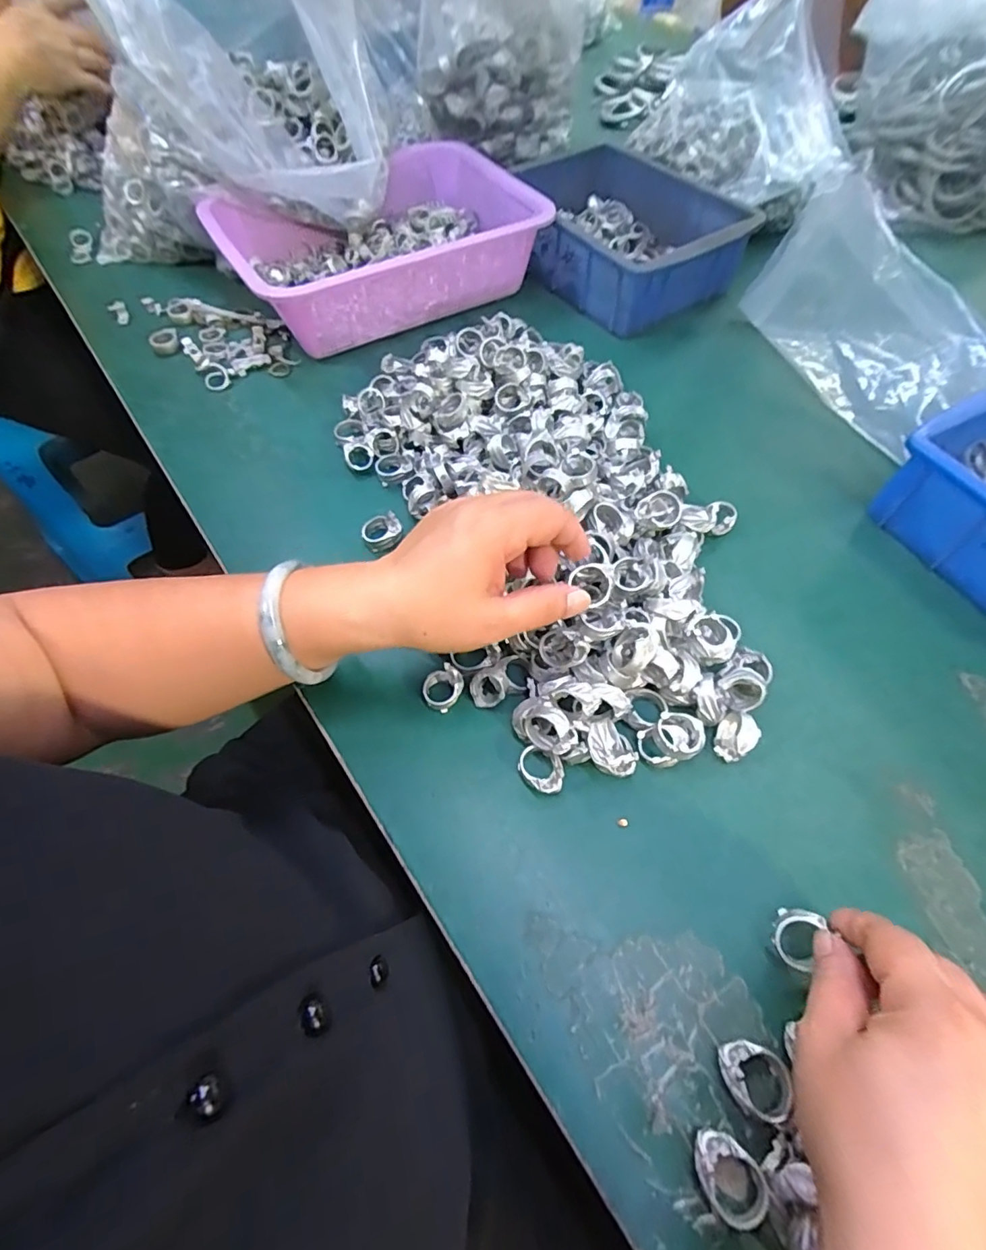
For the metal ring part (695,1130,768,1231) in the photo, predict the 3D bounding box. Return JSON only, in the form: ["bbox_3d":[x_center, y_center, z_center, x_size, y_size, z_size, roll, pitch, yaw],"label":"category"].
[{"bbox_3d":[0.096,0.227,0.219,0.023,0.015,0.030,-35,65,-19],"label":"metal ring part"}]

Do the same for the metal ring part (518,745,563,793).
[{"bbox_3d":[0.027,0.083,0.305,0.027,0.016,0.023,16,61,10],"label":"metal ring part"}]

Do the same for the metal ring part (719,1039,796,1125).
[{"bbox_3d":[0.114,0.200,0.235,0.027,0.015,0.025,16,61,10],"label":"metal ring part"}]

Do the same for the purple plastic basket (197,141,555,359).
[{"bbox_3d":[-0.112,-0.399,0.553,0.297,0.074,0.214,-30,64,-16],"label":"purple plastic basket"}]

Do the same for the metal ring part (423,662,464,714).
[{"bbox_3d":[-0.031,0.039,0.331,0.022,0.016,0.027,40,67,22],"label":"metal ring part"}]

